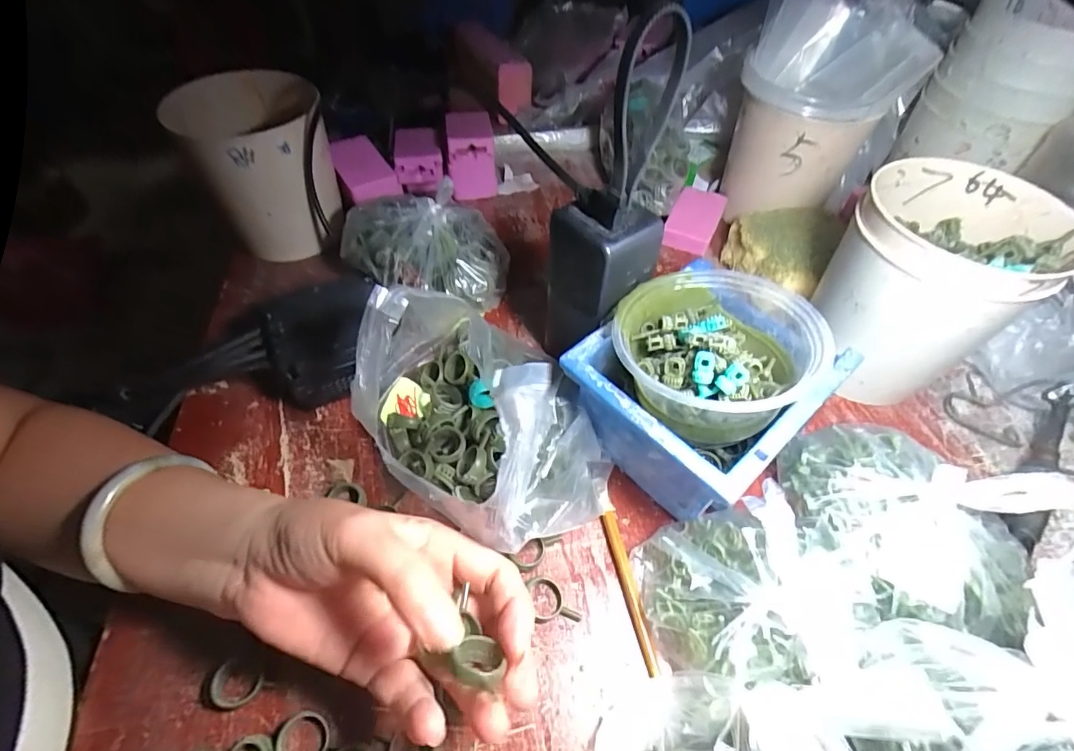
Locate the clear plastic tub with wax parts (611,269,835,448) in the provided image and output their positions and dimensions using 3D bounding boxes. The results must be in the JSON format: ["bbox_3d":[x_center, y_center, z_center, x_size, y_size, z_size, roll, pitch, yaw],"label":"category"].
[{"bbox_3d":[0.102,-0.010,0.296,0.116,0.063,0.108,1,52,-1],"label":"clear plastic tub with wax parts"}]

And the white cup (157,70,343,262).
[{"bbox_3d":[-0.226,-0.173,0.422,0.099,0.124,0.095,1,52,-1],"label":"white cup"}]

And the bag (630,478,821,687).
[{"bbox_3d":[0.103,0.115,0.262,0.086,0.052,0.085,-1,52,-2],"label":"bag"}]

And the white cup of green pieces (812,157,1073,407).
[{"bbox_3d":[0.262,-0.058,0.343,0.110,0.128,0.112,1,52,-1],"label":"white cup of green pieces"}]

